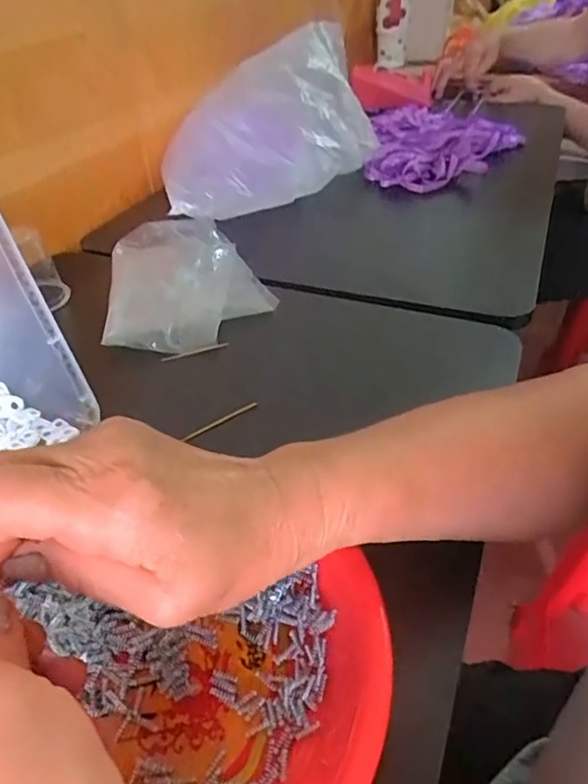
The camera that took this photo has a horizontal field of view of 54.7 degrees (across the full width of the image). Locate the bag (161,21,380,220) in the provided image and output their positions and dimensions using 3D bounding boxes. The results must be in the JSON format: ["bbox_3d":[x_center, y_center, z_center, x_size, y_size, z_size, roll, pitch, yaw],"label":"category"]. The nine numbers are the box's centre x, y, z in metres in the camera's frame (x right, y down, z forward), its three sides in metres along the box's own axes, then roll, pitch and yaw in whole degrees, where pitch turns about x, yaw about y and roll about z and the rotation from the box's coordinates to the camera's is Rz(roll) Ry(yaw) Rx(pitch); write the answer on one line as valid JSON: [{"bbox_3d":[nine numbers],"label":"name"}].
[{"bbox_3d":[-0.022,-0.316,0.679,0.310,0.140,0.114,-31,47,-31],"label":"bag"}]

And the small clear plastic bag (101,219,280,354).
[{"bbox_3d":[-0.103,-0.112,0.548,0.140,0.020,0.210,-8,39,-7],"label":"small clear plastic bag"}]

